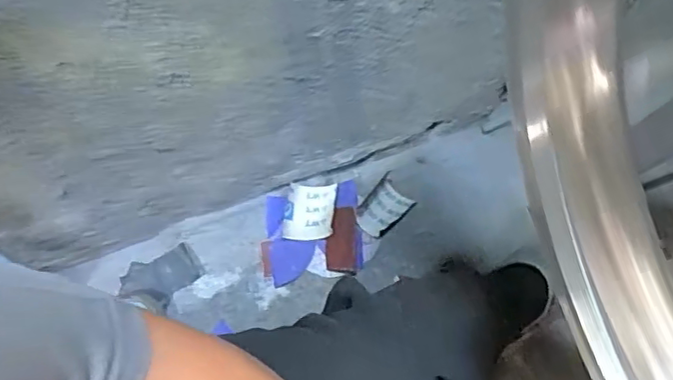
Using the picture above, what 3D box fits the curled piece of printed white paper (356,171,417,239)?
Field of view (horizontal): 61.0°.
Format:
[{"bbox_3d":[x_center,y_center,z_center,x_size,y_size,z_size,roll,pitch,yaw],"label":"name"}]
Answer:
[{"bbox_3d":[0.072,0.030,0.888,0.065,0.015,0.091,46,71,-1],"label":"curled piece of printed white paper"}]

